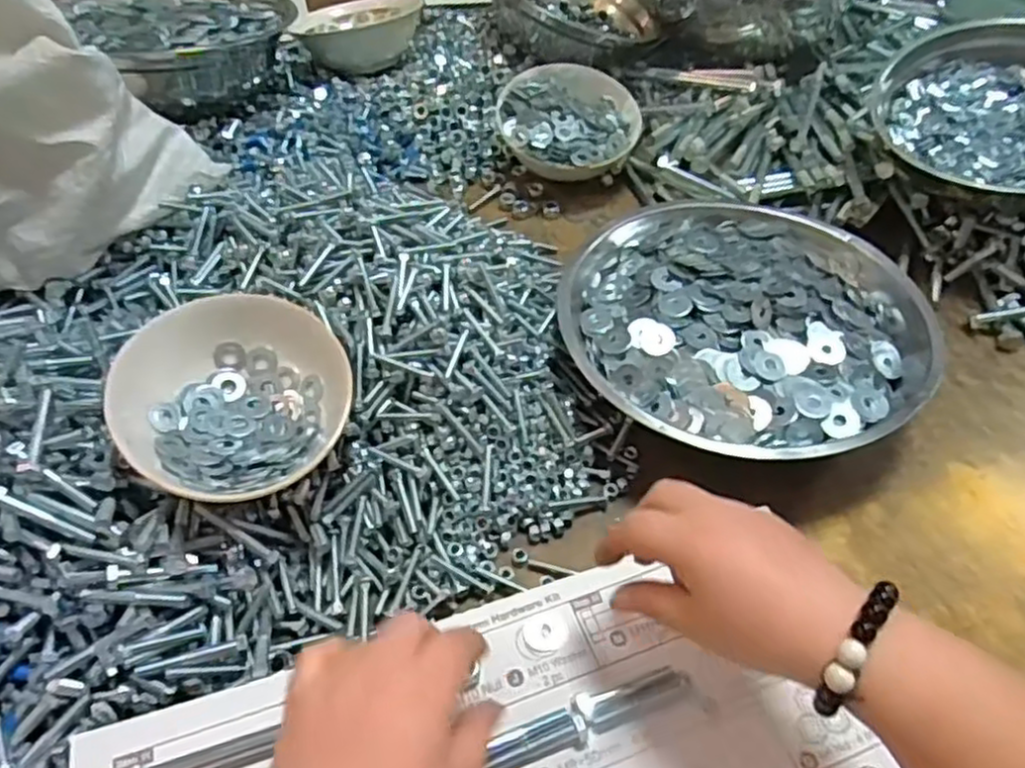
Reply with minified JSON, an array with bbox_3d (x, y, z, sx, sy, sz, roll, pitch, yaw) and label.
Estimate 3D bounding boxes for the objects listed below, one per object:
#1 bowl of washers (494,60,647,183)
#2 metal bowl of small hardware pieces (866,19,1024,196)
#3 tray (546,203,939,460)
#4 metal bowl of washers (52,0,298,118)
[{"bbox_3d":[0.051,-0.250,0.711,0.142,0.053,0.133,-39,74,-26],"label":"bowl of washers"},{"bbox_3d":[0.426,-0.234,0.623,0.204,0.072,0.204,-3,58,5],"label":"metal bowl of small hardware pieces"},{"bbox_3d":[0.165,-0.045,0.541,0.251,0.063,0.249,1,49,-1],"label":"tray"},{"bbox_3d":[-0.317,-0.338,0.713,0.201,0.068,0.199,-28,55,-24],"label":"metal bowl of washers"}]

